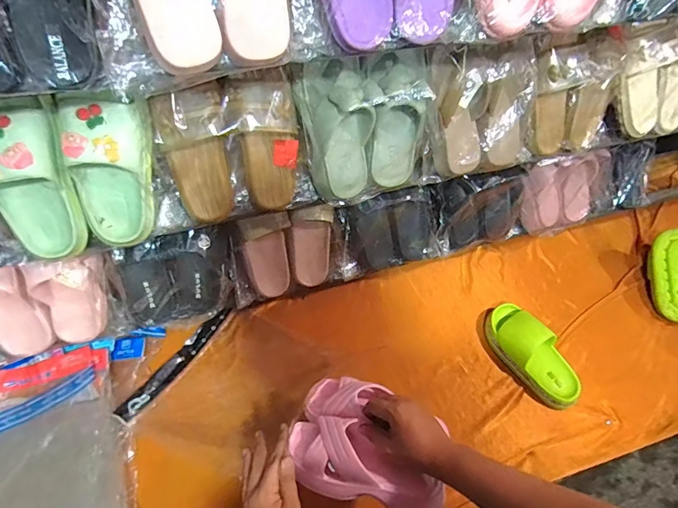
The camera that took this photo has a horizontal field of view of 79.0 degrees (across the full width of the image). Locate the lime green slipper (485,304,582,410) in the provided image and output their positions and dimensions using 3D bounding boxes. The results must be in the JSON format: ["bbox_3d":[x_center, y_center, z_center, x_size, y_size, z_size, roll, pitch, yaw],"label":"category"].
[{"bbox_3d":[0.409,0.209,0.872,0.101,0.058,0.225,-28,61,-21],"label":"lime green slipper"}]

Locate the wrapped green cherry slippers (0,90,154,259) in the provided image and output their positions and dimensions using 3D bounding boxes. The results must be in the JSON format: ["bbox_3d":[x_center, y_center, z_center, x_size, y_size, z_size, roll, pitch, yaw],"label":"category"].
[{"bbox_3d":[-0.341,-0.100,0.541,0.199,0.204,0.080,-13,32,-11],"label":"wrapped green cherry slippers"}]

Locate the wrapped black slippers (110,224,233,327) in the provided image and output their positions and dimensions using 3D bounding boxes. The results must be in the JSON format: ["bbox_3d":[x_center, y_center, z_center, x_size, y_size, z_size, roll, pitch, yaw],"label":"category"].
[{"bbox_3d":[-0.297,0.040,0.758,0.198,0.204,0.074,-5,34,-19],"label":"wrapped black slippers"}]

